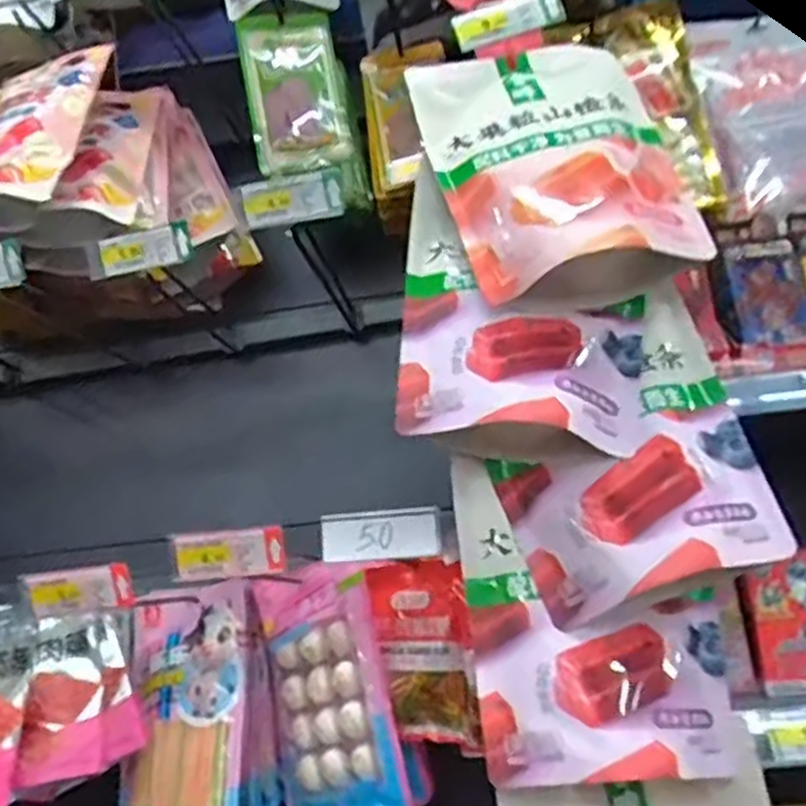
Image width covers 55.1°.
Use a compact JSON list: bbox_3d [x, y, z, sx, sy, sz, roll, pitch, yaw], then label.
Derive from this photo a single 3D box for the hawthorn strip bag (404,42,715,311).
[{"bbox_3d":[0.130,-0.211,0.661,0.200,0.277,0.057,-12,-32,-7],"label":"hawthorn strip bag"}]

